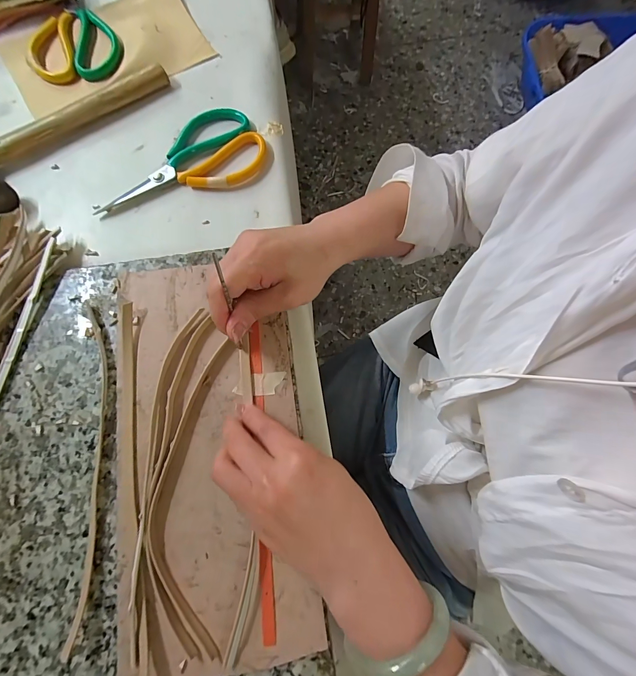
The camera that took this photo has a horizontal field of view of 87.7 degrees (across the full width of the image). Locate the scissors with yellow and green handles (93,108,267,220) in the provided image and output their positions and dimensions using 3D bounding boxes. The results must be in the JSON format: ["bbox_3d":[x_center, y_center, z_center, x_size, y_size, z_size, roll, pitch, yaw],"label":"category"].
[{"bbox_3d":[-0.156,-0.198,0.369,0.191,0.010,0.099,-19,76,-5],"label":"scissors with yellow and green handles"}]

